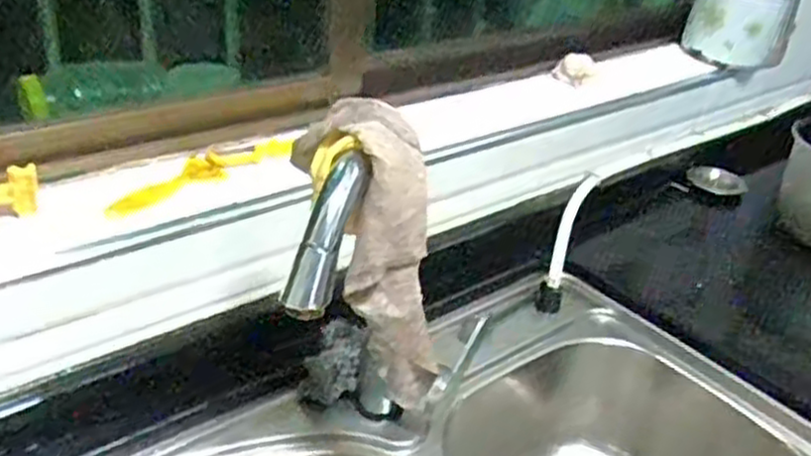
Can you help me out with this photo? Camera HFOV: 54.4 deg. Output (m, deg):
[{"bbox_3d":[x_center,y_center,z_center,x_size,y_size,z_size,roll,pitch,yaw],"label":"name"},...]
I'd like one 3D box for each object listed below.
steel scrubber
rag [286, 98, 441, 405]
[{"bbox_3d":[-0.070,0.133,0.768,0.056,0.061,0.051,10,30,8],"label":"steel scrubber"},{"bbox_3d":[-0.028,0.015,0.579,0.110,0.211,0.094,2,30,-5],"label":"rag"}]

